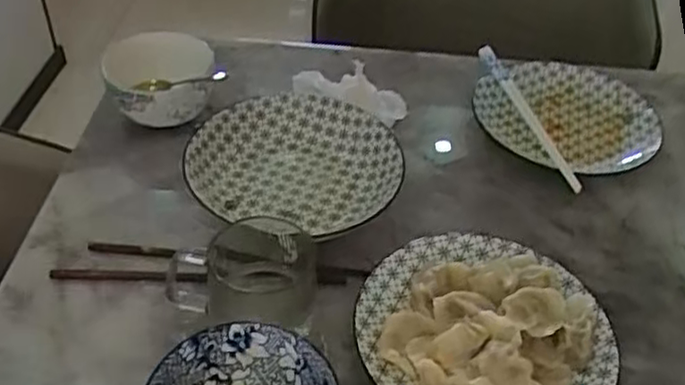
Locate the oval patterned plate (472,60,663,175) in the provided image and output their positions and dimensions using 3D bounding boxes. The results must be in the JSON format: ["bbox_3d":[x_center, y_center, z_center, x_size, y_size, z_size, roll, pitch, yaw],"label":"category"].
[{"bbox_3d":[0.251,-0.090,0.786,0.195,0.025,0.190,17,44,14],"label":"oval patterned plate"}]

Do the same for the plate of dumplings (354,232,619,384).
[{"bbox_3d":[0.113,0.105,0.551,0.193,0.044,0.198,2,43,-2],"label":"plate of dumplings"}]

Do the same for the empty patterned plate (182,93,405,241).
[{"bbox_3d":[-0.042,-0.030,0.680,0.189,0.043,0.168,13,44,9],"label":"empty patterned plate"}]

